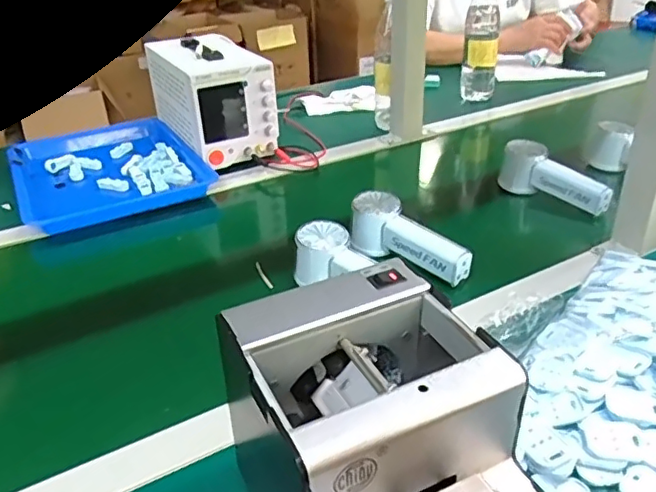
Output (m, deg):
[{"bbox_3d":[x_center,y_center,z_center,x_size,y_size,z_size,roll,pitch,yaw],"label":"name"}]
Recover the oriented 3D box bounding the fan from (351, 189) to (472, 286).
[{"bbox_3d":[0.089,-0.010,0.646,0.051,0.053,0.142,-24,37,-31],"label":"fan"}]

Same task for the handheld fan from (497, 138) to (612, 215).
[{"bbox_3d":[0.297,-0.093,0.775,0.051,0.059,0.167,-25,37,-32],"label":"handheld fan"}]

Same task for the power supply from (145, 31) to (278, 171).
[{"bbox_3d":[-0.192,-0.249,0.976,0.128,0.143,0.257,-17,33,-23],"label":"power supply"}]

